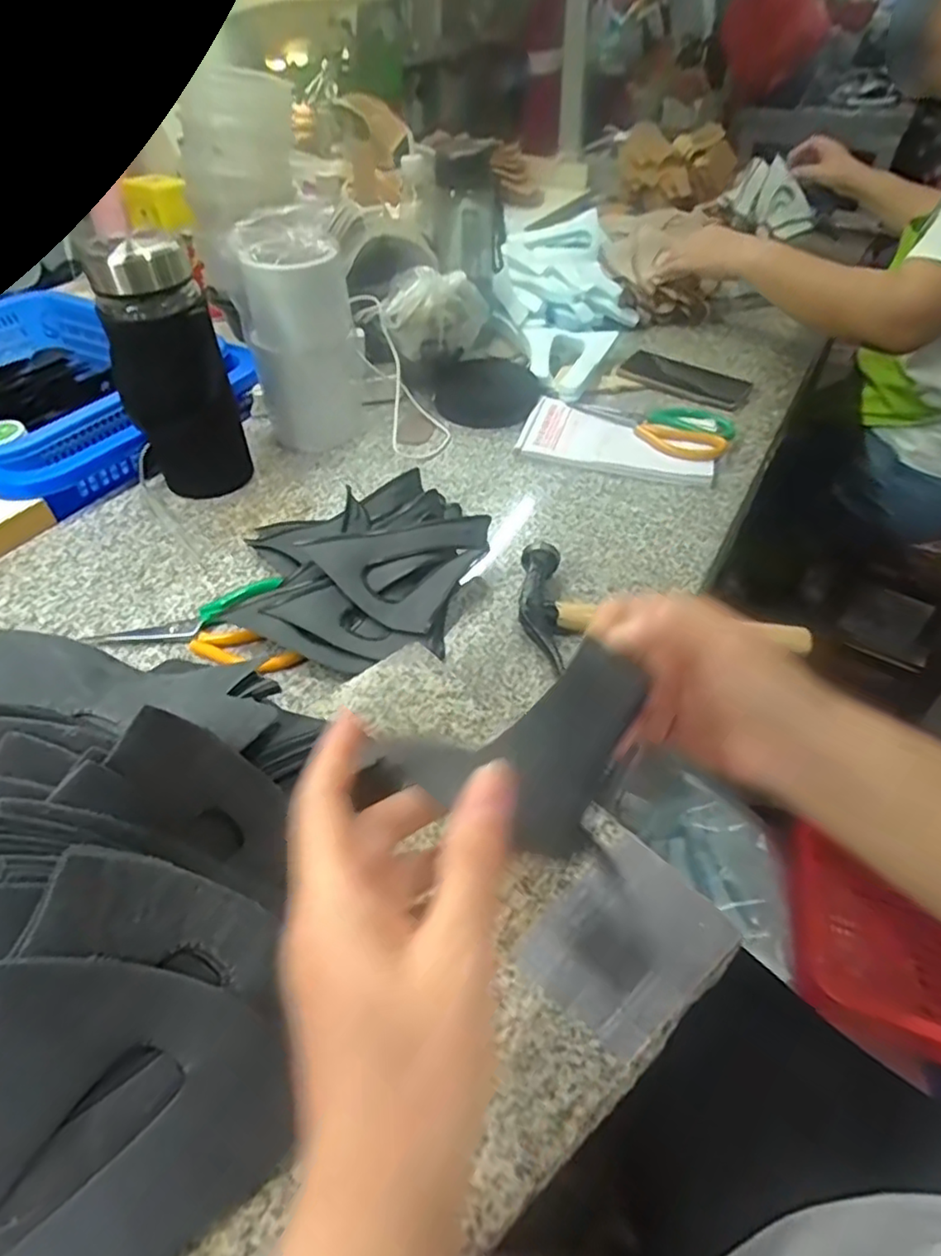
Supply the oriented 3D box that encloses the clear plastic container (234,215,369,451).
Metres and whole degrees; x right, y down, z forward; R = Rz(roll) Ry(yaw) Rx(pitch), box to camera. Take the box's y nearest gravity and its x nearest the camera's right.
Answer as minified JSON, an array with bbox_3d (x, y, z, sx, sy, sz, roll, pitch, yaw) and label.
[{"bbox_3d":[-0.186,-0.321,0.719,0.116,0.220,0.105,-6,46,-5],"label":"clear plastic container"}]

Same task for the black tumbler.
[{"bbox_3d":[-0.296,-0.251,0.642,0.100,0.229,0.083,-21,49,-18],"label":"black tumbler"}]

